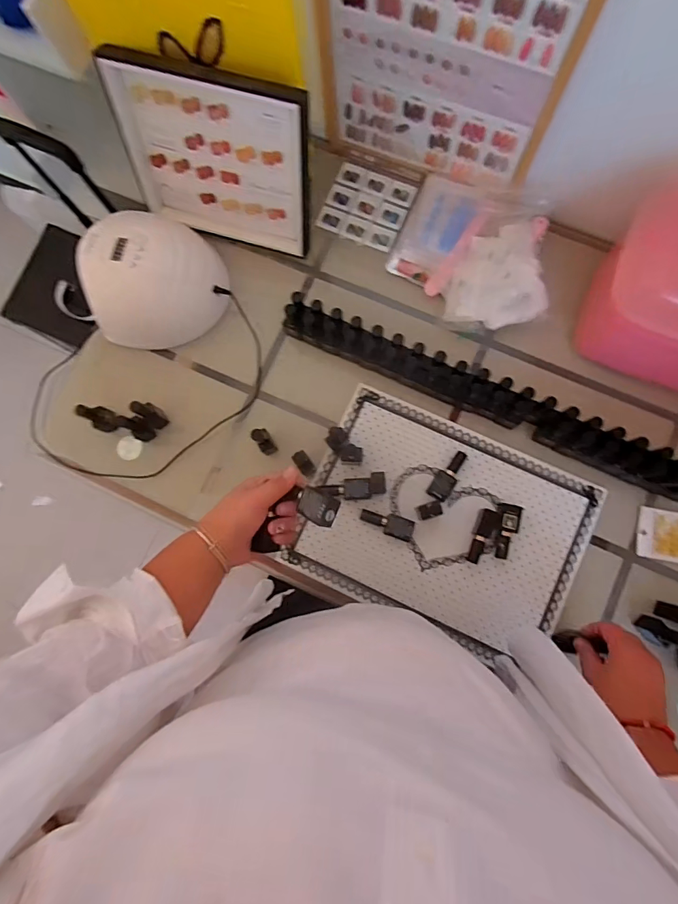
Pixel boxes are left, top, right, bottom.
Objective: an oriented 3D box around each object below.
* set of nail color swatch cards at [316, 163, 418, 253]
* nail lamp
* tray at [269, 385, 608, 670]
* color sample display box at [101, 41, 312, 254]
[{"bbox_3d":[0.044,-0.403,0.731,0.134,0.012,0.118,23,84,6],"label":"set of nail color swatch cards"},{"bbox_3d":[-0.280,-0.272,0.691,0.198,0.107,0.194,0,83,3],"label":"nail lamp"},{"bbox_3d":[0.150,0.110,0.653,0.396,0.026,0.303,24,84,6],"label":"tray"},{"bbox_3d":[-0.177,-0.417,0.647,0.279,0.234,0.025,15,62,5],"label":"color sample display box"}]

